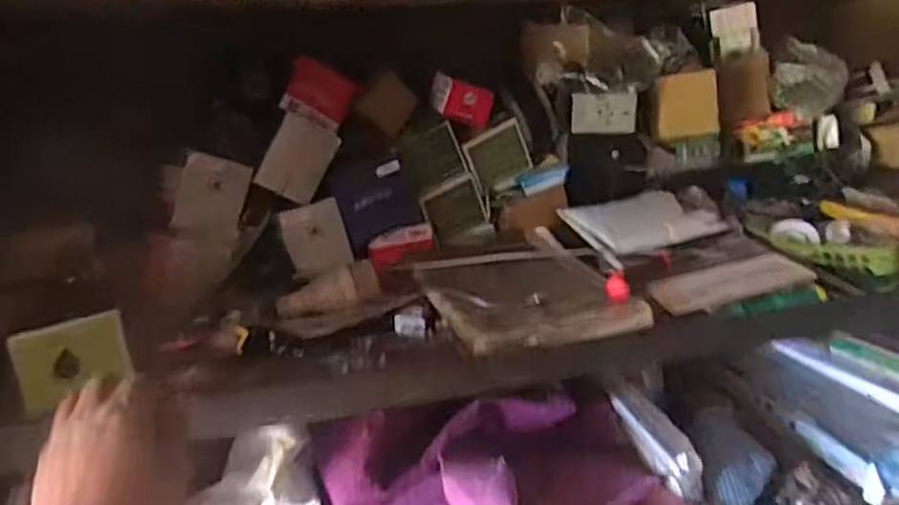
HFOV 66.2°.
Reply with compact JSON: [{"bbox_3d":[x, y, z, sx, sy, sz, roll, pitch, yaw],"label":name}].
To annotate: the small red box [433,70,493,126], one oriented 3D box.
[{"bbox_3d":[0.016,-0.201,0.923,0.078,0.053,0.031,17,2,-24],"label":"small red box"}]

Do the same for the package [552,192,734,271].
[{"bbox_3d":[0.232,-0.039,0.859,0.153,0.017,0.149,-15,27,-18],"label":"package"}]

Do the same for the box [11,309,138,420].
[{"bbox_3d":[-0.331,0.095,0.608,0.088,0.068,0.014,-14,20,-29],"label":"box"}]

